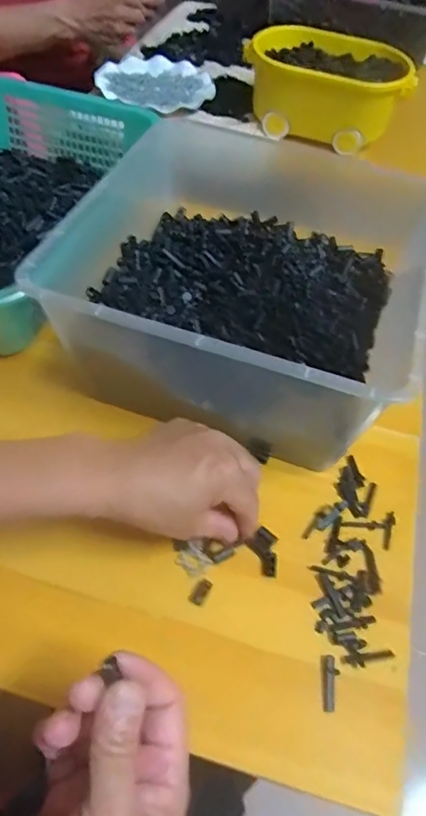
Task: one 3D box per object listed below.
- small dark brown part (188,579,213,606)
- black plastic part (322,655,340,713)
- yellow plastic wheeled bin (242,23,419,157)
[{"bbox_3d":[-0.009,0.137,0.403,0.011,0.004,0.020,32,56,17],"label":"small dark brown part"},{"bbox_3d":[0.082,0.190,0.374,0.012,0.004,0.036,7,53,-1],"label":"black plastic part"},{"bbox_3d":[0.177,-0.498,0.835,0.246,0.087,0.186,26,55,14],"label":"yellow plastic wheeled bin"}]

